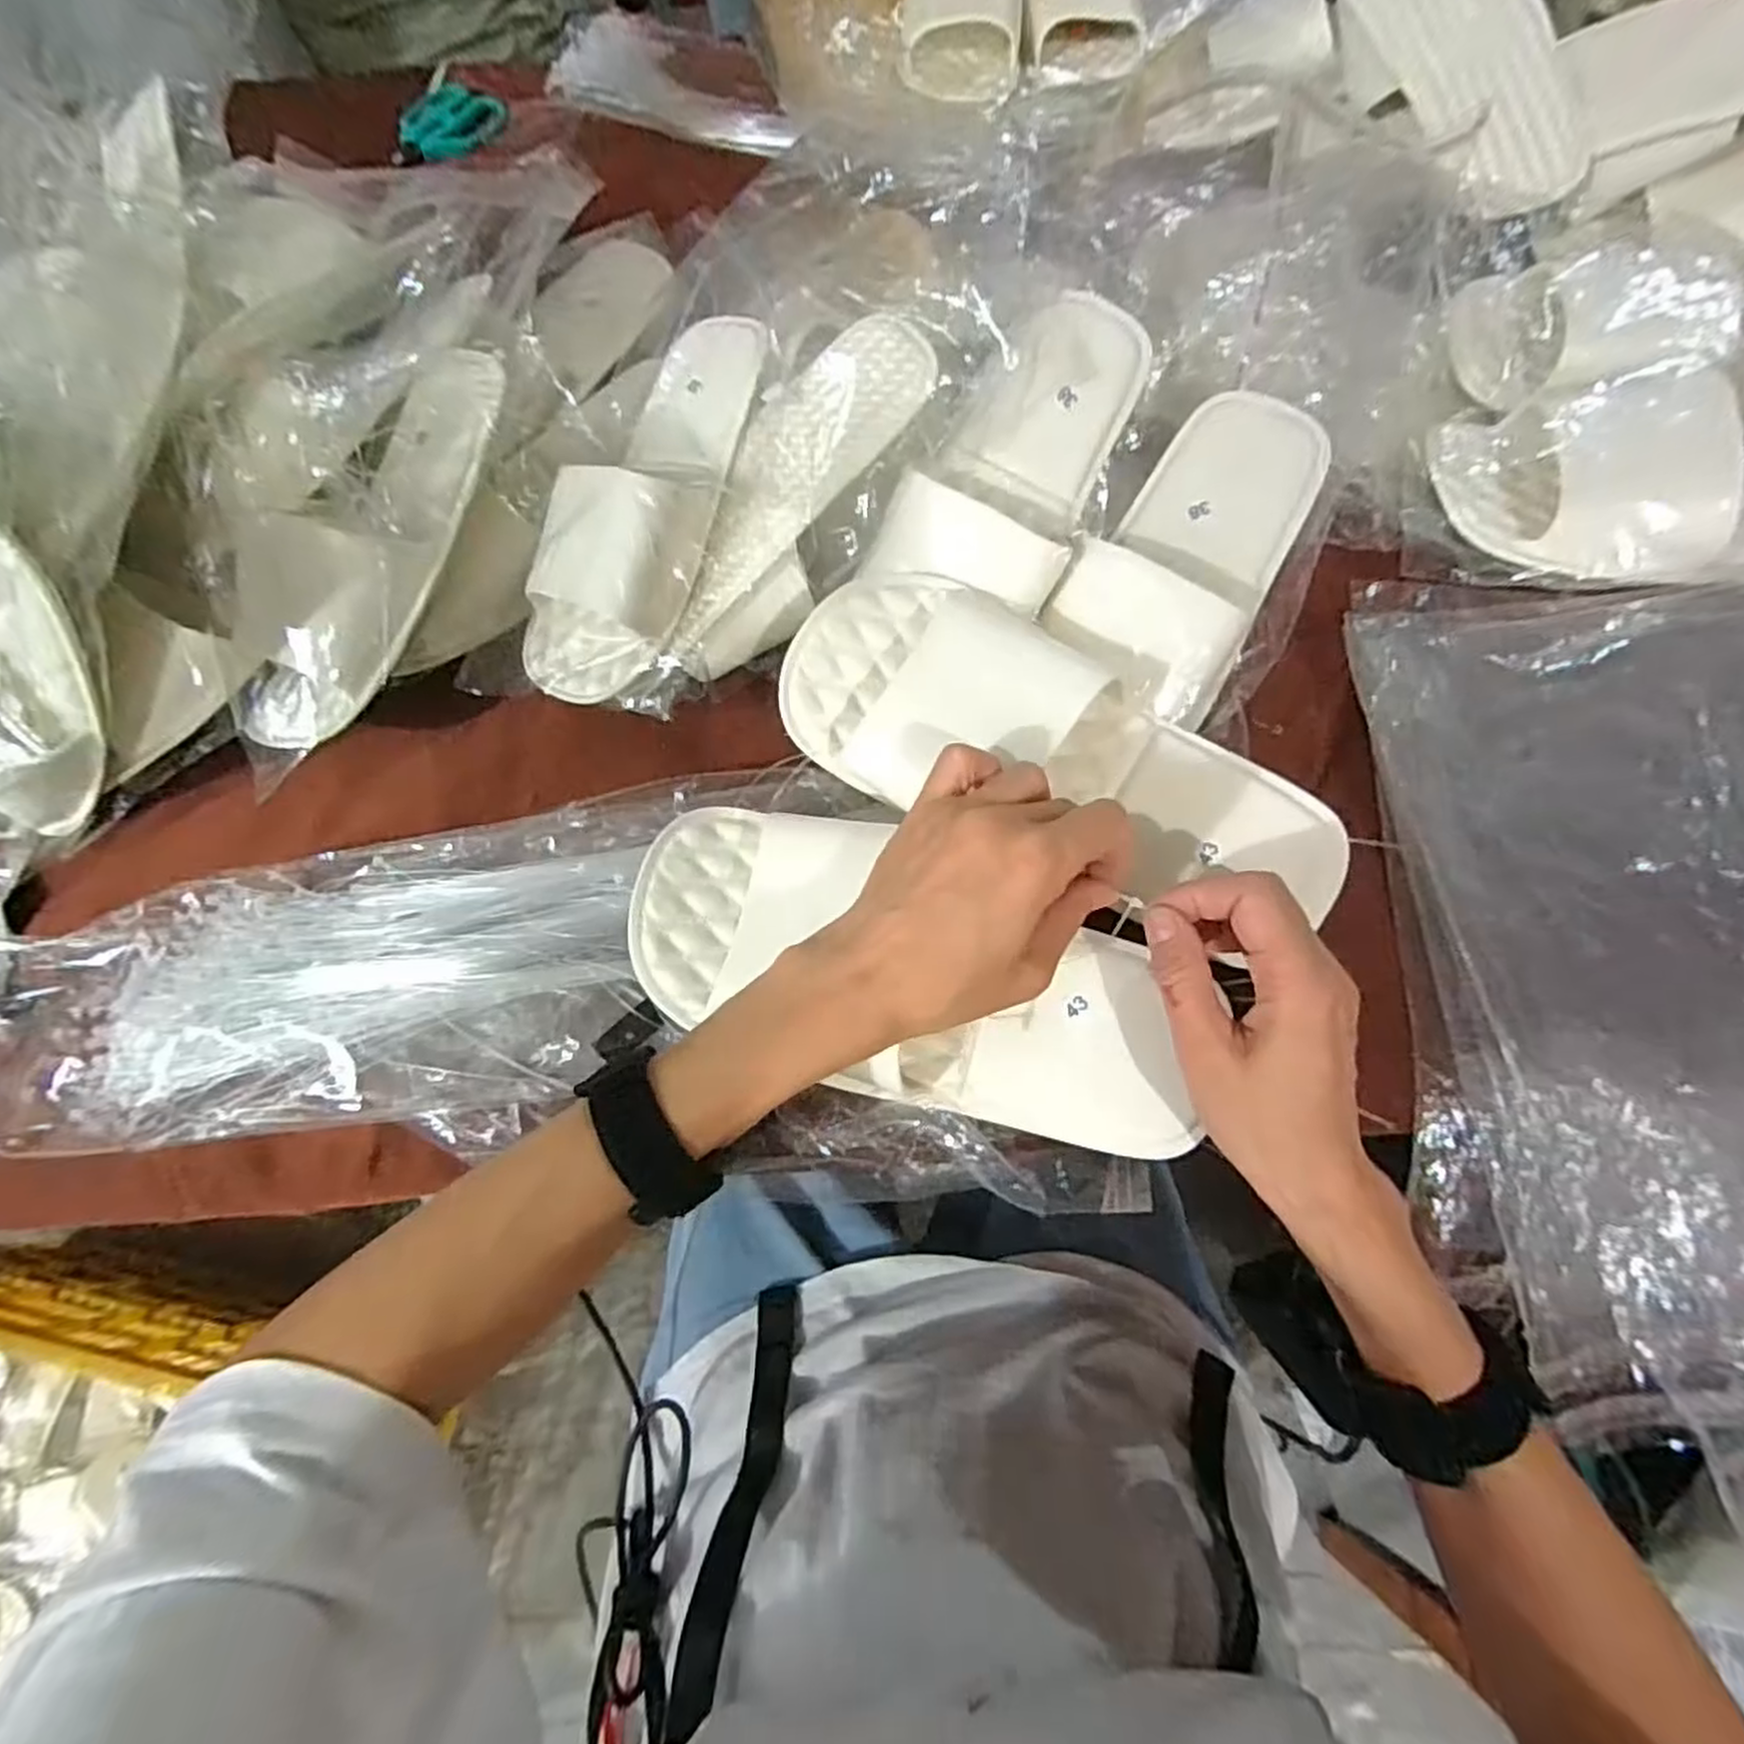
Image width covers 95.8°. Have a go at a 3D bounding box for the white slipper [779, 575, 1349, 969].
[{"bbox_3d":[0.091,-0.057,0.368,0.268,0.059,0.105,22,67,0],"label":"white slipper"}]

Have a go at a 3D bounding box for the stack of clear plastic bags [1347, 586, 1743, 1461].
[{"bbox_3d":[0.389,0.029,0.352,0.308,0.042,0.388,-5,74,4],"label":"stack of clear plastic bags"}]

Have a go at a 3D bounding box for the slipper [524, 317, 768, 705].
[{"bbox_3d":[-0.124,-0.198,0.413,0.094,0.060,0.220,19,84,12],"label":"slipper"}]

